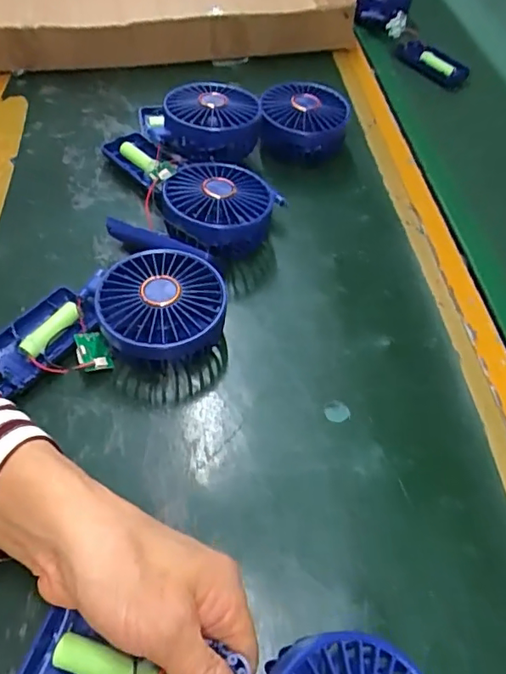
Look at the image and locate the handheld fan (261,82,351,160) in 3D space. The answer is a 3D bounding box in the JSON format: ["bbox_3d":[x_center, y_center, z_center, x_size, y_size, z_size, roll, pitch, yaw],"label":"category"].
[{"bbox_3d":[0.048,-0.207,0.517,0.084,0.045,0.086,15,54,8],"label":"handheld fan"}]

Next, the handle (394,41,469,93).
[{"bbox_3d":[0.221,-0.341,0.664,0.027,0.030,0.094,-30,60,-23],"label":"handle"}]

